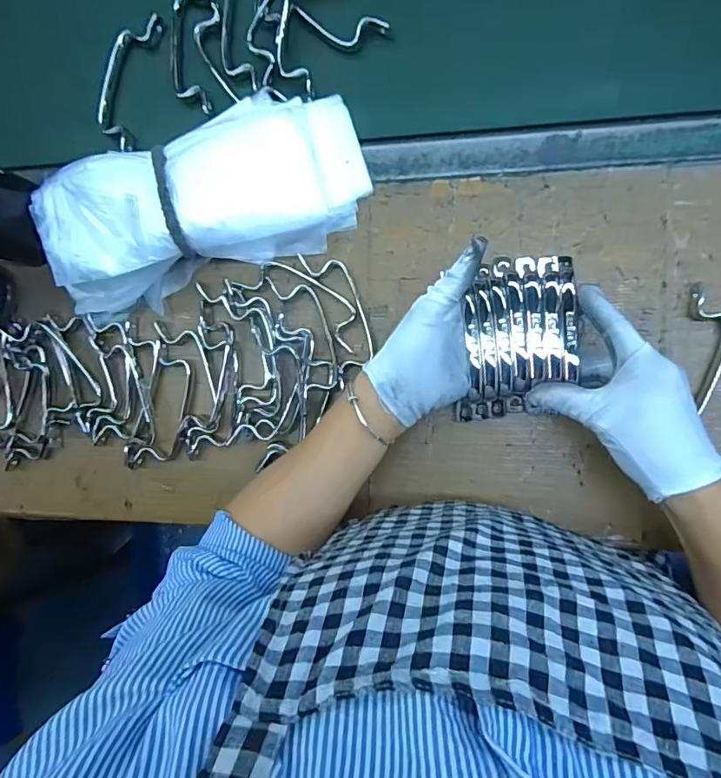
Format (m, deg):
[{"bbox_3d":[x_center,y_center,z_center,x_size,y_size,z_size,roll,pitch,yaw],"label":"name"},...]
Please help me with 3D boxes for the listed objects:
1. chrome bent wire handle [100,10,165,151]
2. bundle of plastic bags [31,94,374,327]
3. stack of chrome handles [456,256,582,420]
[{"bbox_3d":[-0.221,-0.289,0.458,0.038,0.019,0.127,15,92,9],"label":"chrome bent wire handle"},{"bbox_3d":[-0.147,-0.164,0.426,0.302,0.065,0.137,-18,87,9],"label":"bundle of plastic bags"},{"bbox_3d":[0.127,-0.043,0.398,0.087,0.043,0.133,-2,90,9],"label":"stack of chrome handles"}]

